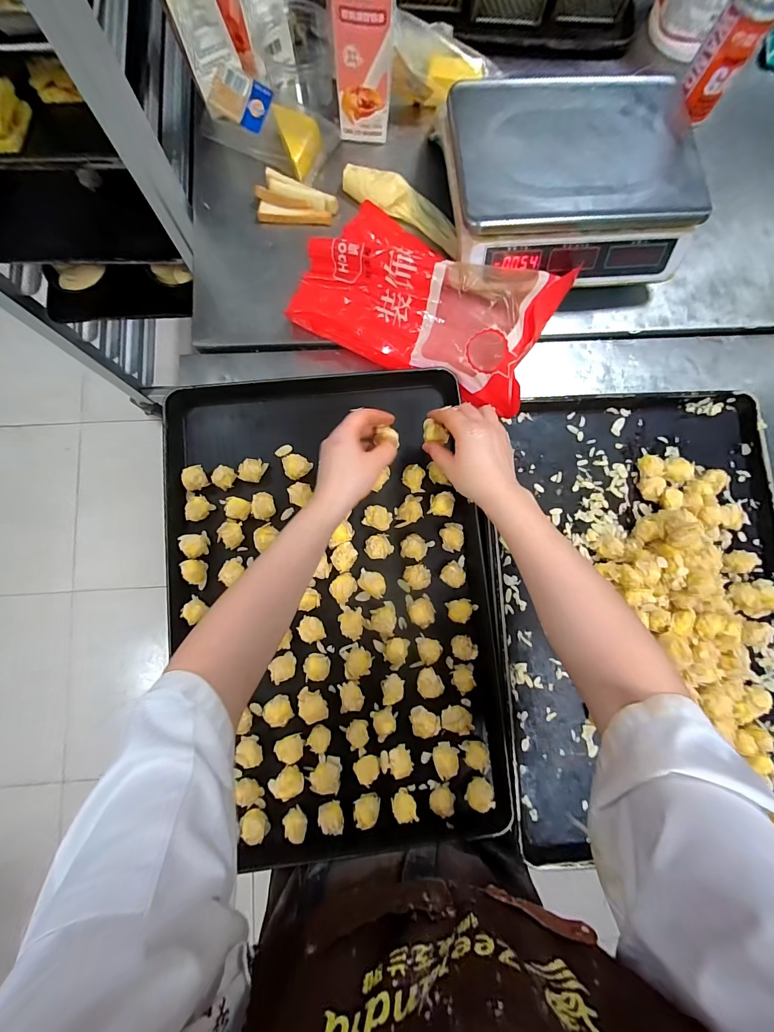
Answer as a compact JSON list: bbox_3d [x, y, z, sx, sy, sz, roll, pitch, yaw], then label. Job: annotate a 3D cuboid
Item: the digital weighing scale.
[{"bbox_3d":[0.261,-0.490,0.551,0.330,0.094,0.330,-3,83,-2],"label":"digital weighing scale"}]

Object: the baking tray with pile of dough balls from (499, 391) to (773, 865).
[{"bbox_3d":[0.343,0.119,0.481,0.396,0.060,0.588,-1,82,-2],"label":"baking tray with pile of dough balls"}]

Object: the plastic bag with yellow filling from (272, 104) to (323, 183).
[{"bbox_3d":[-0.127,-0.573,0.568,0.058,0.031,0.106,-19,83,-4],"label":"plastic bag with yellow filling"}]

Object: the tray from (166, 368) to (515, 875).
[{"bbox_3d":[-0.062,0.098,0.483,0.403,0.044,0.607,-6,83,-2],"label":"tray"}]

